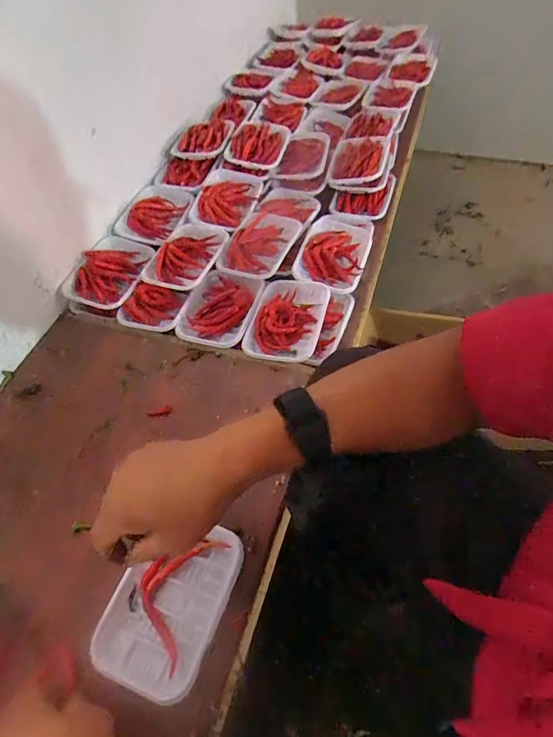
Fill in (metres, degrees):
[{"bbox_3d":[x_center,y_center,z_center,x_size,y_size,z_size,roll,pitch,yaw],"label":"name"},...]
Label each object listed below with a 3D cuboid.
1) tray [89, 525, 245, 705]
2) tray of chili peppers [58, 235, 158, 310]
[{"bbox_3d":[-0.095,0.203,0.370,0.095,0.013,0.133,16,57,15],"label":"tray"},{"bbox_3d":[-0.242,-0.147,0.621,0.094,0.031,0.133,7,55,9],"label":"tray of chili peppers"}]

